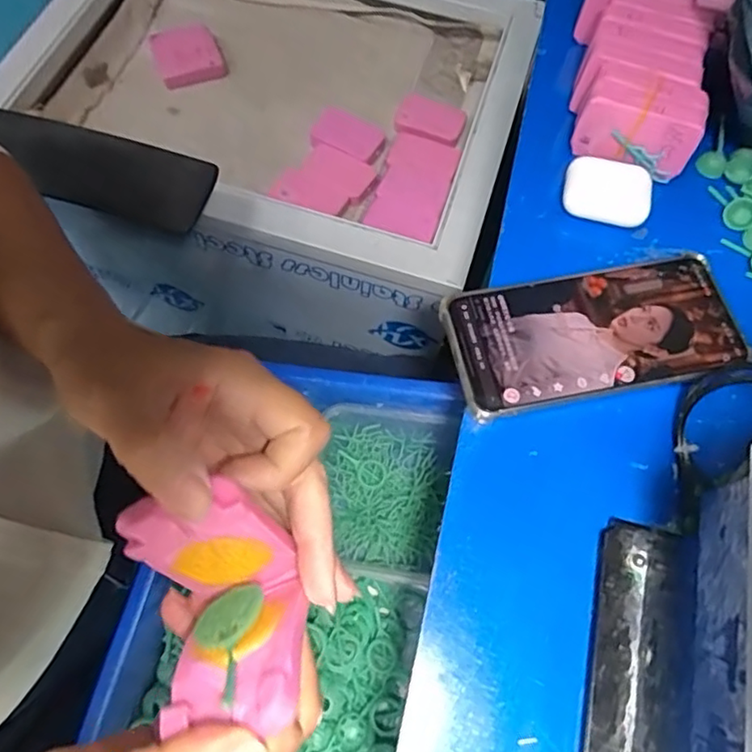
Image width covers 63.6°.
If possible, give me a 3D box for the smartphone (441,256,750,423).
[{"bbox_3d":[0.122,-0.023,0.343,0.161,0.015,0.076,-8,67,-7],"label":"smartphone"}]

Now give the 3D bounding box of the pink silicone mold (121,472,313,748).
[{"bbox_3d":[-0.053,0.084,0.219,0.051,0.051,0.076,-16,68,-11],"label":"pink silicone mold"}]

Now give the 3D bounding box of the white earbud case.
[{"bbox_3d":[0.145,-0.115,0.381,0.051,0.023,0.037,18,66,5],"label":"white earbud case"}]

